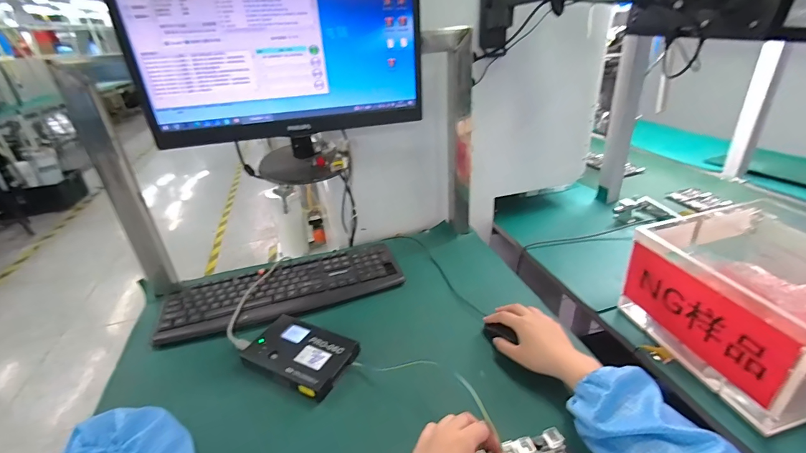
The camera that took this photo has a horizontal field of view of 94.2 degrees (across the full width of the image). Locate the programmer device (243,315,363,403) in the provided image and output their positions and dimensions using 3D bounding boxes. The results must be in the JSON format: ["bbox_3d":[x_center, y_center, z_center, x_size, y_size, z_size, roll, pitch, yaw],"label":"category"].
[{"bbox_3d":[-0.160,0.195,0.582,0.160,0.022,0.102,11,33,26],"label":"programmer device"}]

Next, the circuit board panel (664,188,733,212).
[{"bbox_3d":[0.815,-0.078,1.037,0.109,0.024,0.139,-6,29,-4],"label":"circuit board panel"}]

